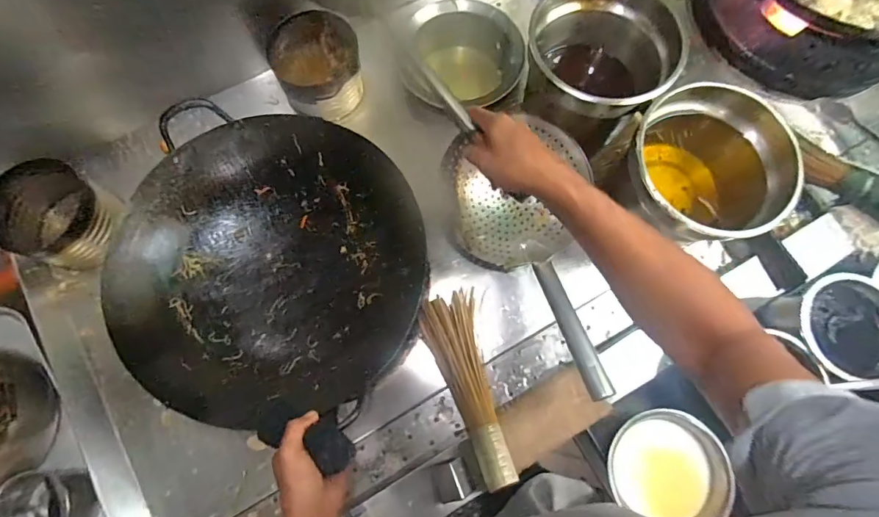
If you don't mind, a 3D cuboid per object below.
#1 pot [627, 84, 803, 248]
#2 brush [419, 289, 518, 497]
[{"bbox_3d":[0.389,-0.124,0.689,0.221,0.143,0.221,0,75,-1],"label":"pot"},{"bbox_3d":[0.046,0.194,0.690,0.097,0.045,0.291,-15,76,-5],"label":"brush"}]

